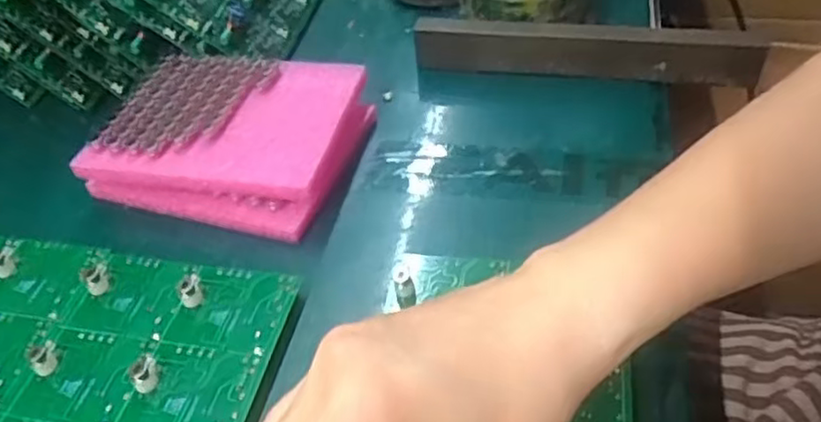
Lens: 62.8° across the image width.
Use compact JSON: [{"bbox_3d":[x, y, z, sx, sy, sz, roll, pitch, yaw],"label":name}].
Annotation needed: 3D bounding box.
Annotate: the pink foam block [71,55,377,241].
[{"bbox_3d":[-0.103,-0.048,0.396,0.139,0.029,0.116,9,48,15],"label":"pink foam block"}]

